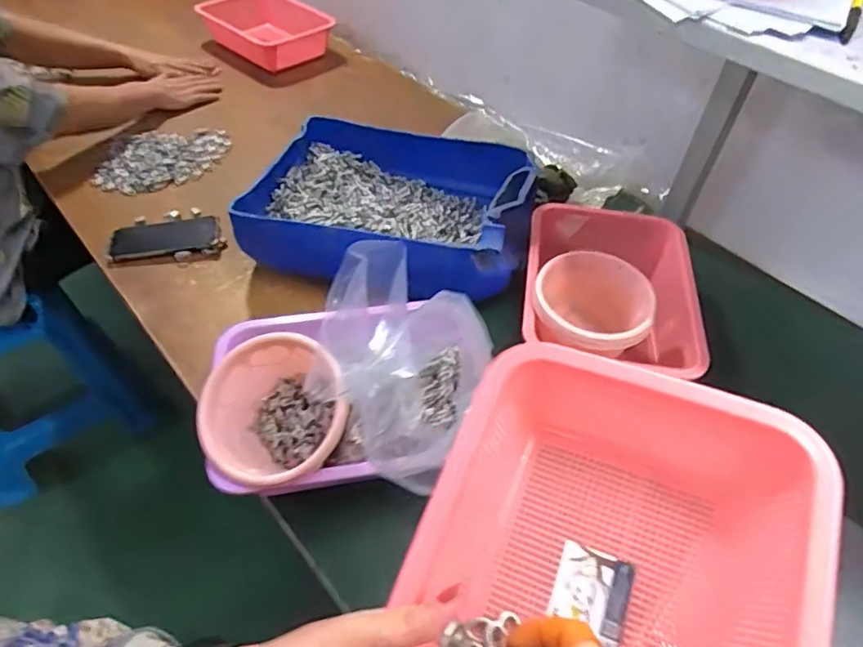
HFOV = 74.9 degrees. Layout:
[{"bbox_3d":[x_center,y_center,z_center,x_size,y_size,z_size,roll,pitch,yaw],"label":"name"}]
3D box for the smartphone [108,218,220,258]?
[{"bbox_3d":[-0.414,-0.135,0.877,0.162,0.013,0.081,-13,47,-6],"label":"smartphone"}]

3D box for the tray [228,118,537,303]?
[{"bbox_3d":[-0.058,-0.169,0.855,0.391,0.116,0.292,11,49,7],"label":"tray"}]

